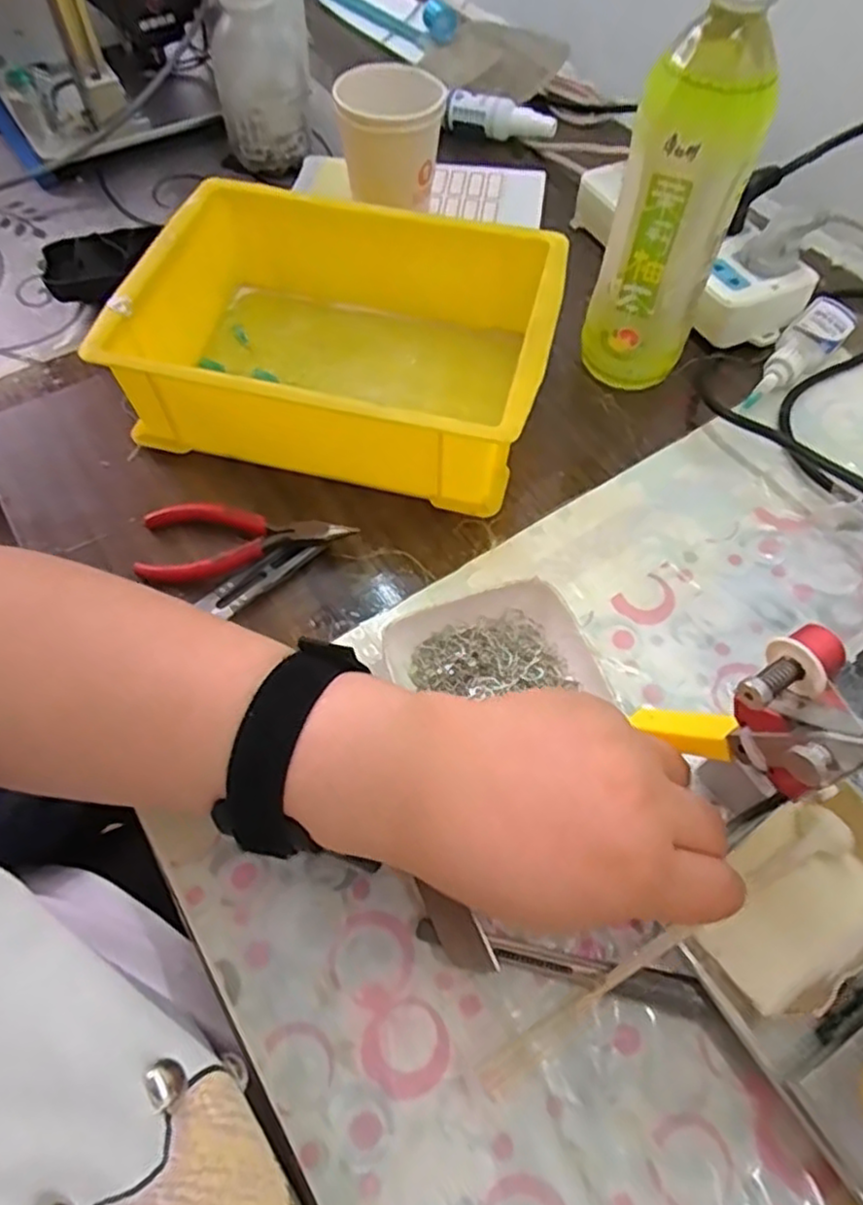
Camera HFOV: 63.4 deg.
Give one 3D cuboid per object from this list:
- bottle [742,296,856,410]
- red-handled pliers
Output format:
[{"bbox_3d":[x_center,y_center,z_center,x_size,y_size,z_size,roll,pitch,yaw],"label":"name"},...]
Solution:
[{"bbox_3d":[0.246,-0.166,0.466,0.031,0.020,0.114,39,68,20],"label":"bottle"},{"bbox_3d":[-0.104,-0.036,0.395,0.117,0.021,0.049,-6,60,-3],"label":"red-handled pliers"}]

